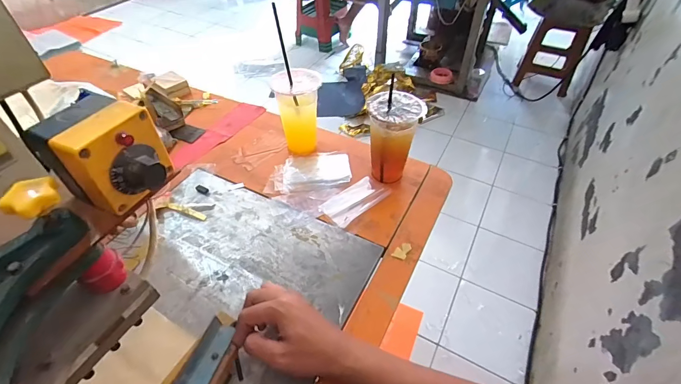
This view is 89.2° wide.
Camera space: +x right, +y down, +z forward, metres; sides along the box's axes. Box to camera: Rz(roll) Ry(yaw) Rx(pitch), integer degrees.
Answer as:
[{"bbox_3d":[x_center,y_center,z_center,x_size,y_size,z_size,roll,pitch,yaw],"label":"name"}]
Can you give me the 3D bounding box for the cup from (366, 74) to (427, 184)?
[{"bbox_3d":[0.088,-0.093,0.605,0.091,0.144,0.084,10,48,9],"label":"cup"}]

